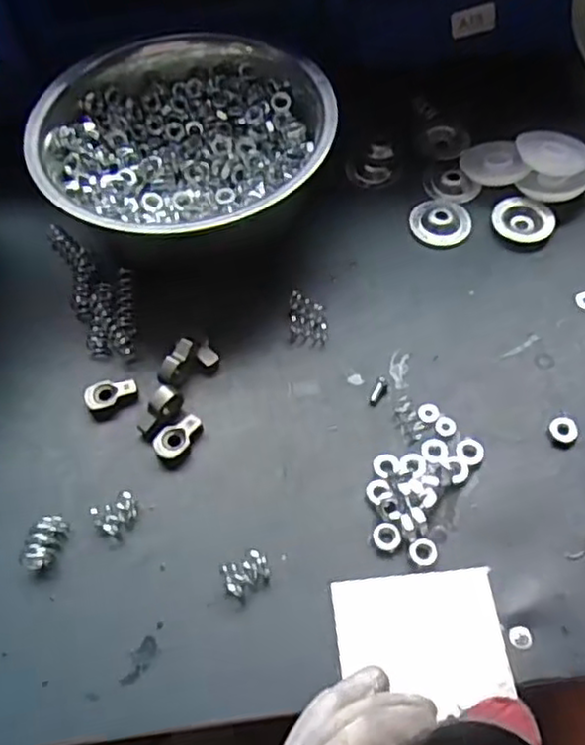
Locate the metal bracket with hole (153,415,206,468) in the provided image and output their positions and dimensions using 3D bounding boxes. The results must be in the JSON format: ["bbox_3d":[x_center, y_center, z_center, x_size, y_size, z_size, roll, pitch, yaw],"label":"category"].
[{"bbox_3d":[-0.060,0.037,0.374,0.028,0.008,0.020,-34,62,-16],"label":"metal bracket with hole"}]

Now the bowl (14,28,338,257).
[{"bbox_3d":[-0.068,-0.142,0.438,0.182,0.085,0.159,-30,61,-15],"label":"bowl"}]

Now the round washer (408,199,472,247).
[{"bbox_3d":[0.098,-0.100,0.453,0.039,0.004,0.039,-2,58,3],"label":"round washer"}]

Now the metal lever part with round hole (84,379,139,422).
[{"bbox_3d":[-0.103,0.014,0.392,0.029,0.007,0.020,-23,59,-10],"label":"metal lever part with round hole"}]

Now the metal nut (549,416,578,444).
[{"bbox_3d":[0.145,0.030,0.367,0.014,0.004,0.015,-2,58,3],"label":"metal nut"}]

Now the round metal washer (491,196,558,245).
[{"bbox_3d":[0.151,-0.100,0.453,0.039,0.006,0.035,34,66,22],"label":"round metal washer"}]

